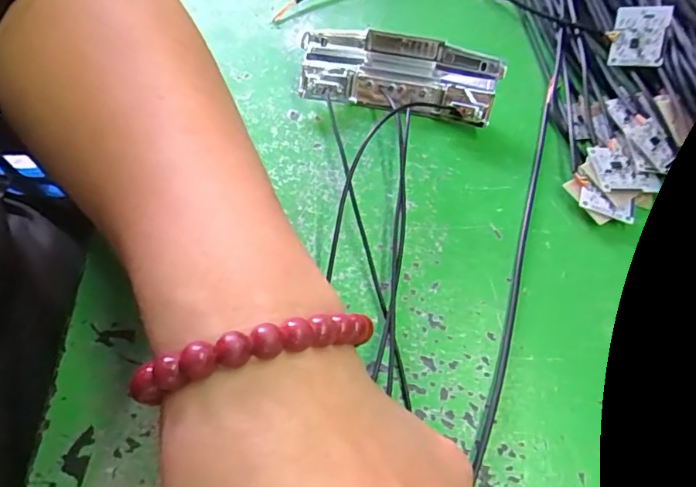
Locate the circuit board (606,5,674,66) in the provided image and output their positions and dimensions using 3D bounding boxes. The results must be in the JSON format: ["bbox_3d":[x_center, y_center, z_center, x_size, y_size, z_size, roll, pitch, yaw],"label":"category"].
[{"bbox_3d":[0.150,-0.108,0.264,0.027,0.004,0.031,11,90,24],"label":"circuit board"}]

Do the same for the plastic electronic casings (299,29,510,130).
[{"bbox_3d":[0.025,-0.085,0.260,0.096,0.024,0.039,10,62,6],"label":"plastic electronic casings"}]

